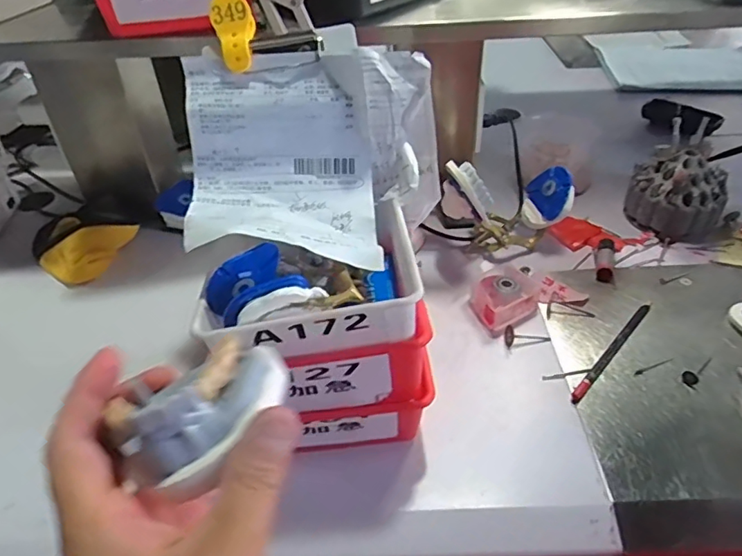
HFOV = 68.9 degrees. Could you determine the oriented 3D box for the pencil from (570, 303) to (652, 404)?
[{"bbox_3d":[0.228,0.067,0.510,0.011,0.008,0.151,31,51,32],"label":"pencil"}]

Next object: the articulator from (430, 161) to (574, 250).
[{"bbox_3d":[0.153,-0.084,0.611,0.143,0.110,0.089,-4,42,-2],"label":"articulator"}]

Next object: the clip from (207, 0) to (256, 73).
[{"bbox_3d":[-0.110,-0.197,0.435,0.033,0.062,0.017,-11,1,-10],"label":"clip"}]

